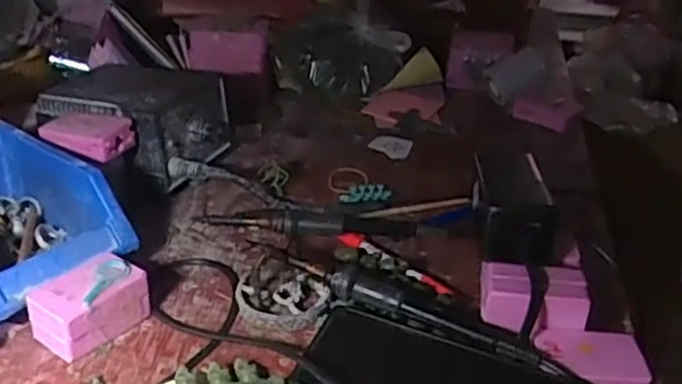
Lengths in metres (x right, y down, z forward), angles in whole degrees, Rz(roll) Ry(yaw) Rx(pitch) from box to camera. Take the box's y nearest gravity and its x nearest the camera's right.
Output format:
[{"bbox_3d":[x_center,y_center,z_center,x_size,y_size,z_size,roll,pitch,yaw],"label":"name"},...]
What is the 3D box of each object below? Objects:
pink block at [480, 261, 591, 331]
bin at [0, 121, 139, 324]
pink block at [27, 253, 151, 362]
[{"bbox_3d":[0.135,0.072,0.492,0.071,0.029,0.043,8,30,8],"label":"pink block"},{"bbox_3d":[-0.261,0.022,0.535,0.187,0.077,0.124,24,36,33],"label":"bin"},{"bbox_3d":[-0.173,0.077,0.484,0.049,0.041,0.070,25,36,34],"label":"pink block"}]

